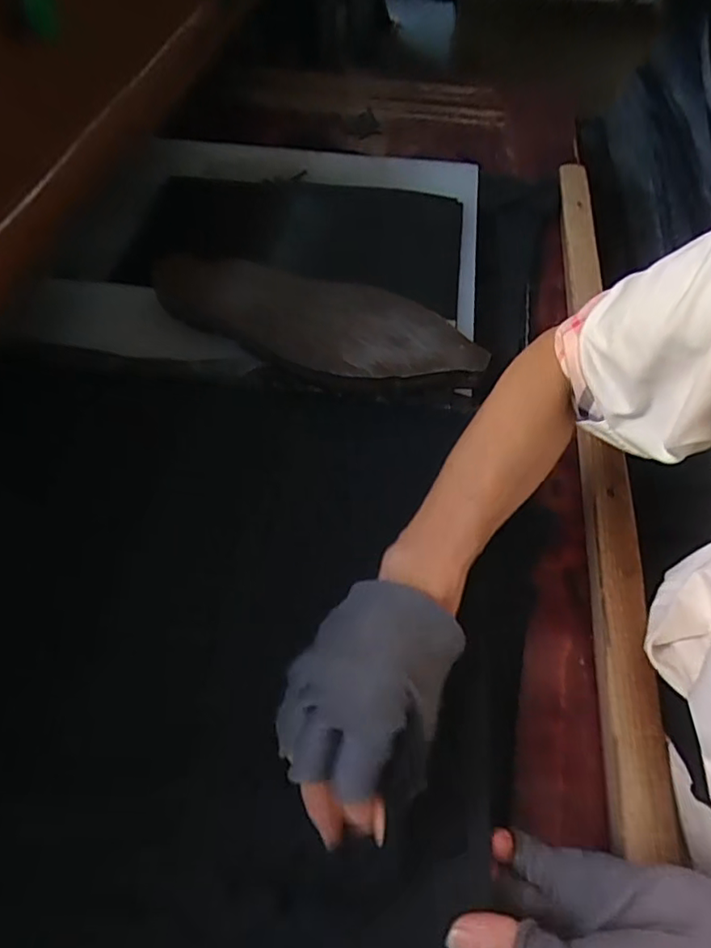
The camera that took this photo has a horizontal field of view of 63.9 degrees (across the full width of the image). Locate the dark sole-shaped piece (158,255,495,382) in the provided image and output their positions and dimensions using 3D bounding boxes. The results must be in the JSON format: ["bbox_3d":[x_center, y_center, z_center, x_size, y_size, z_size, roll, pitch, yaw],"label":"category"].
[{"bbox_3d":[-0.037,-0.131,0.480,0.283,0.018,0.108,12,55,8],"label":"dark sole-shaped piece"}]

